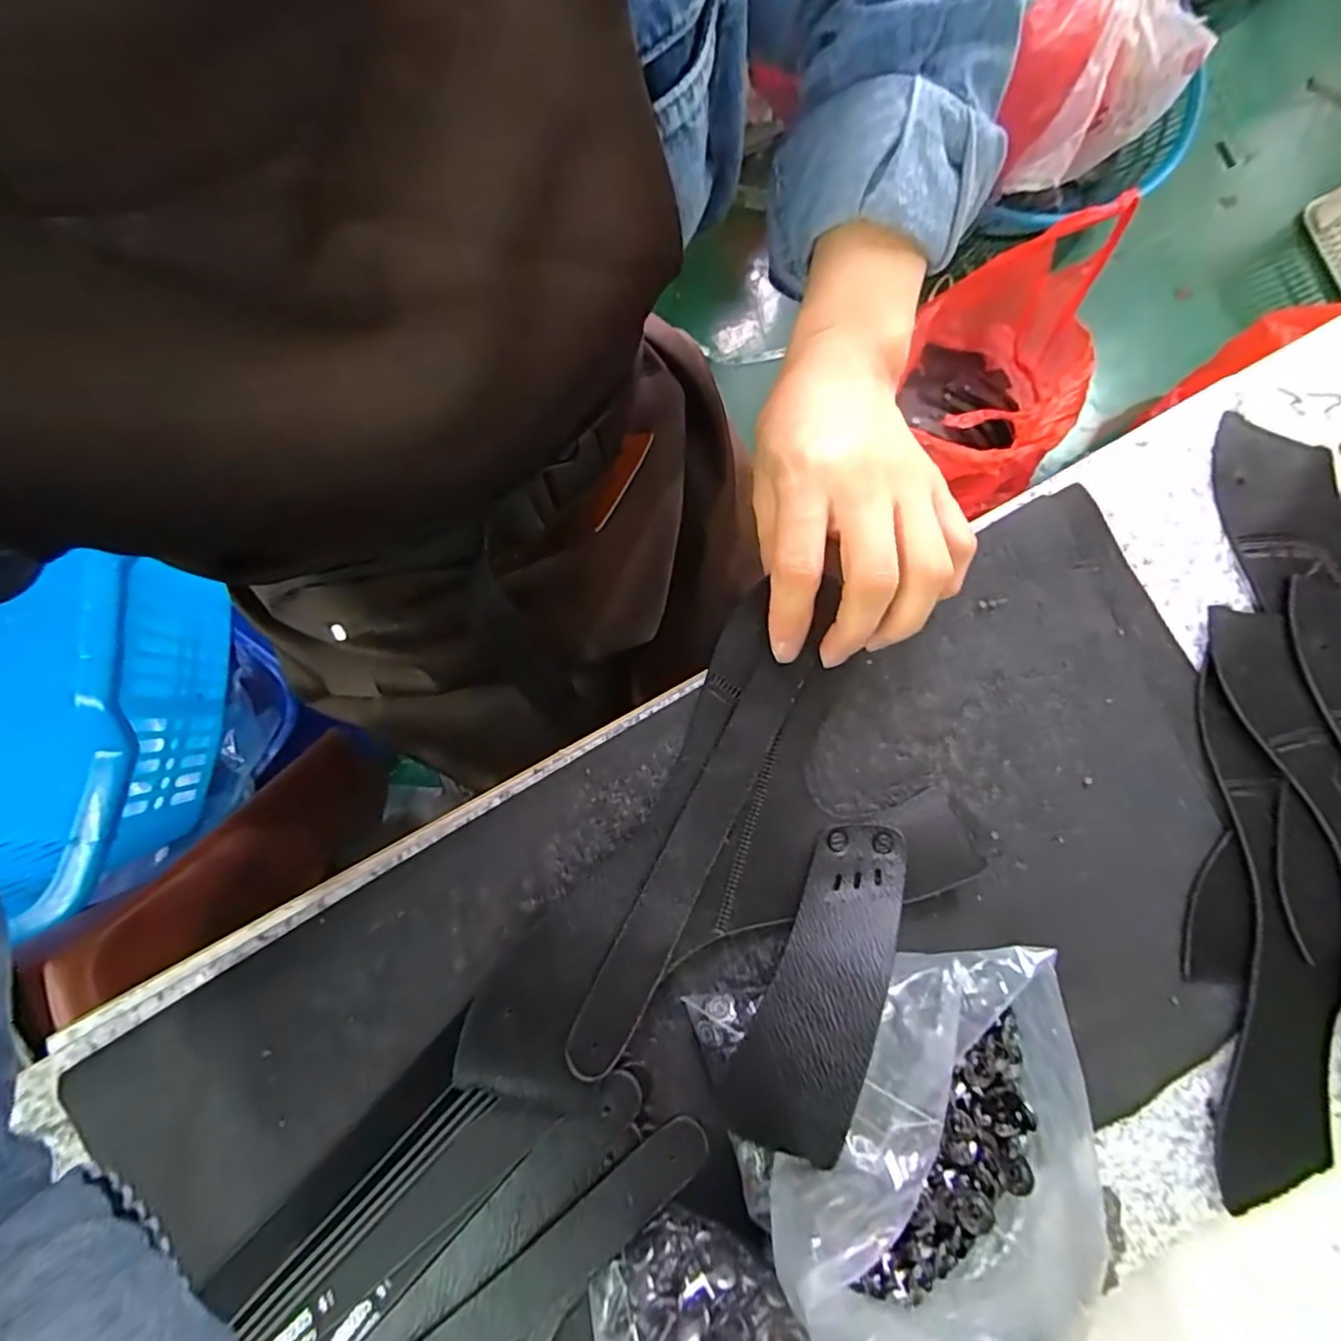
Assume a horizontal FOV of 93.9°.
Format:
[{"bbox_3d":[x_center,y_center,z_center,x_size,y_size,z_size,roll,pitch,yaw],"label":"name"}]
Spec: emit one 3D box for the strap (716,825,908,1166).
[{"bbox_3d":[0.058,0.113,0.229,0.043,0.008,0.114,20,67,28],"label":"strap"}]

